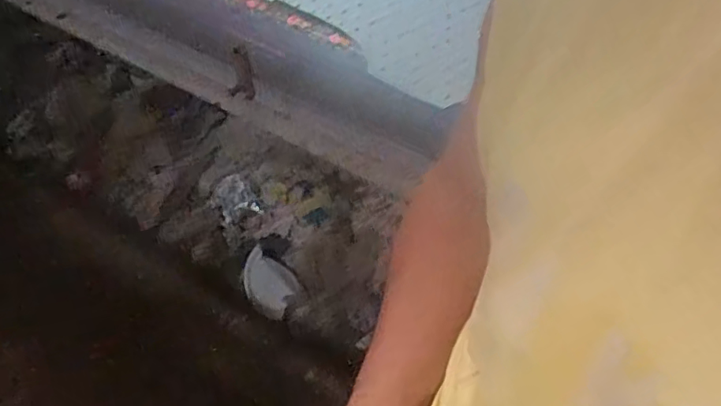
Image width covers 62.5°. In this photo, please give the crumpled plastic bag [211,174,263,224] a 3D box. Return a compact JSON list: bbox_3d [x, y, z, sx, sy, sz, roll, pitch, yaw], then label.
[{"bbox_3d":[-0.363,-0.016,1.695,0.130,0.049,0.142,-28,58,-23],"label":"crumpled plastic bag"}]

